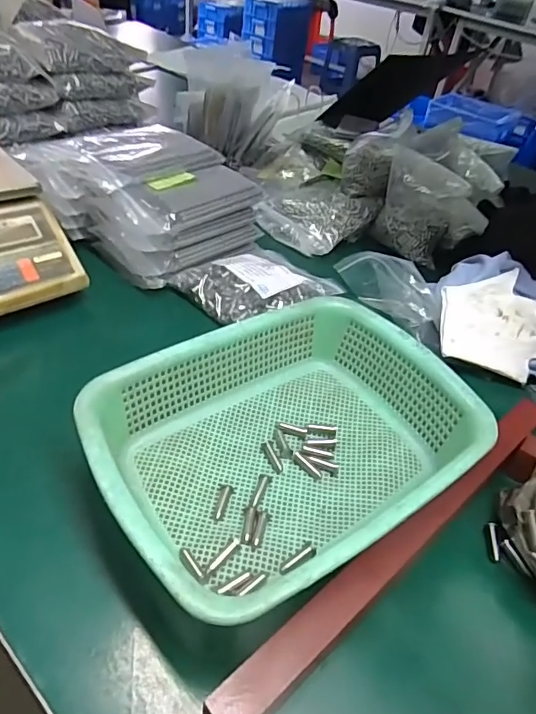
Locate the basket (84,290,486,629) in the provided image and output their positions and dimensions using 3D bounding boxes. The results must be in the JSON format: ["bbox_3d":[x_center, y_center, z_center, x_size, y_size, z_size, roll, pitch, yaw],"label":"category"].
[{"bbox_3d":[0.017,0.073,0.416,0.292,0.083,0.216,-22,50,-29],"label":"basket"}]

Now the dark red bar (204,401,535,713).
[{"bbox_3d":[0.118,0.132,0.388,0.402,0.040,0.028,-28,53,-33],"label":"dark red bar"}]

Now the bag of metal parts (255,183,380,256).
[{"bbox_3d":[0.073,-0.228,0.785,0.159,0.055,0.142,32,47,24],"label":"bag of metal parts"}]

